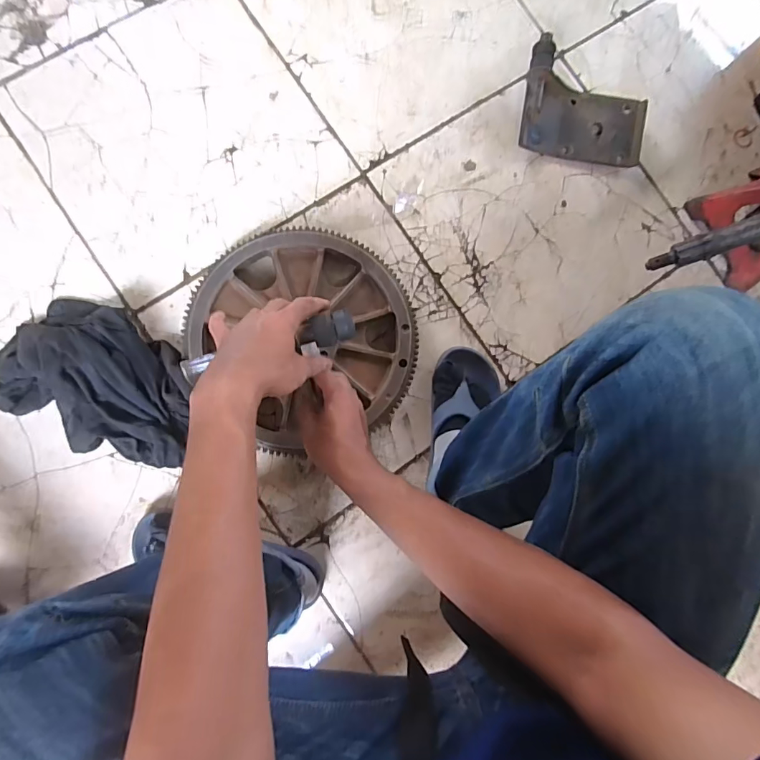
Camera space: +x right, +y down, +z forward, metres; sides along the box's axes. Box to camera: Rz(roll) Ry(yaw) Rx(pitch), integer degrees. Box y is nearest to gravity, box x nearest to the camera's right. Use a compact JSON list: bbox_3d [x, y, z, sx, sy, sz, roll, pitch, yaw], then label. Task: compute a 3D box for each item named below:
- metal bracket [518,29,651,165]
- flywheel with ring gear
[{"bbox_3d":[0.329,-0.438,0.741,0.203,0.057,0.149,8,85,-5],"label":"metal bracket"},{"bbox_3d":[-0.100,-0.065,0.660,0.283,0.054,0.310,0,86,-5],"label":"flywheel with ring gear"}]

